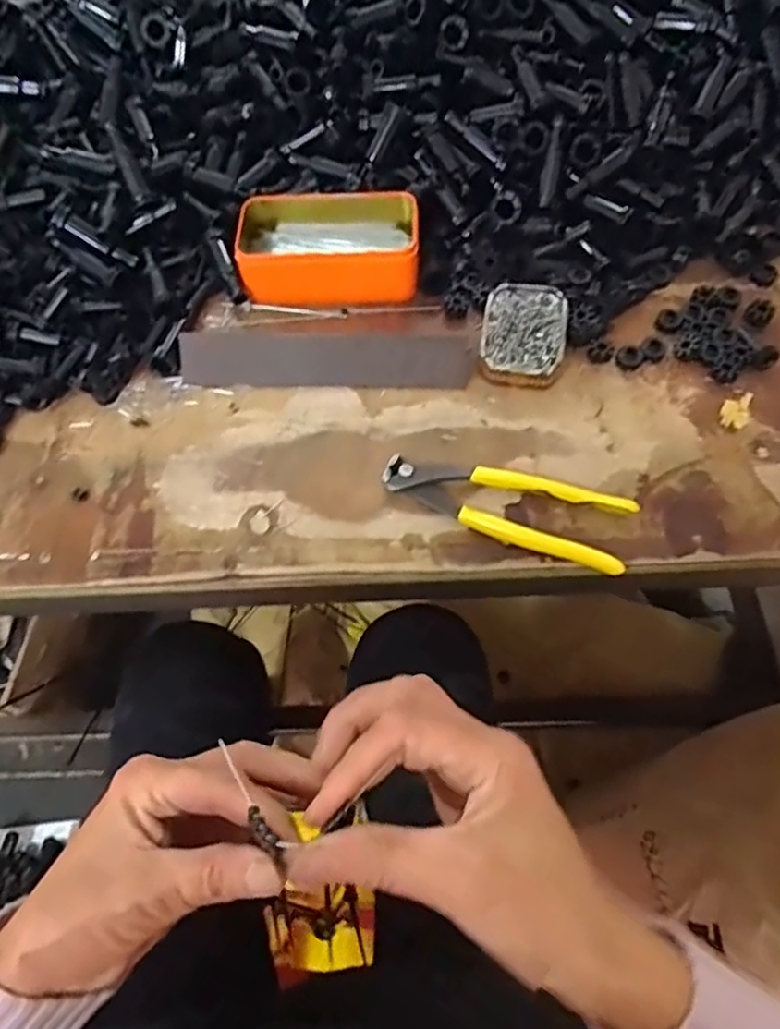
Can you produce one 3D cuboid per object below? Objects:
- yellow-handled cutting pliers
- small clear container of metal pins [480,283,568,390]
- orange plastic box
[{"bbox_3d":[0.078,-0.008,0.447,0.165,0.012,0.052,18,66,12],"label":"yellow-handled cutting pliers"},{"bbox_3d":[0.102,-0.137,0.505,0.061,0.019,0.088,8,64,8],"label":"small clear container of metal pins"},{"bbox_3d":[-0.050,-0.223,0.546,0.143,0.040,0.087,-2,63,3],"label":"orange plastic box"}]

